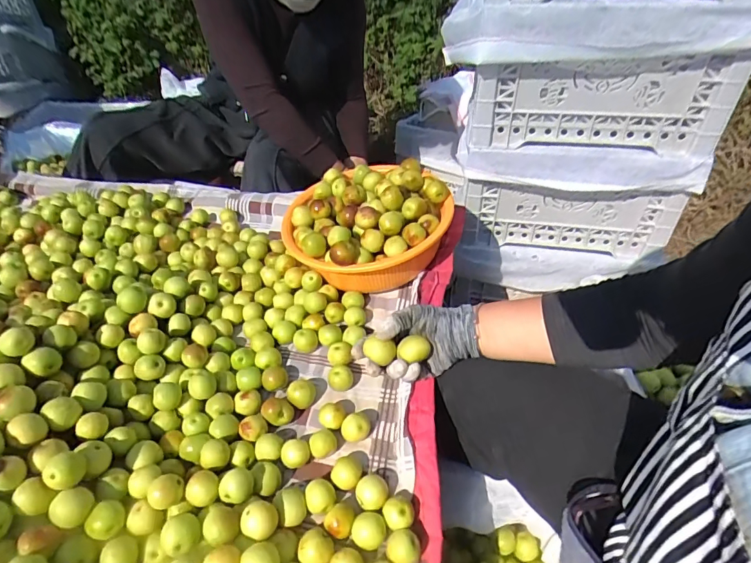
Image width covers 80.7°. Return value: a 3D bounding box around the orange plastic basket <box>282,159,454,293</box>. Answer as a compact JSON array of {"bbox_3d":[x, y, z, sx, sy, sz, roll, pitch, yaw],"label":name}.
[{"bbox_3d":[-0.015,-0.089,0.693,0.233,0.113,0.233,-1,42,1],"label":"orange plastic basket"}]

